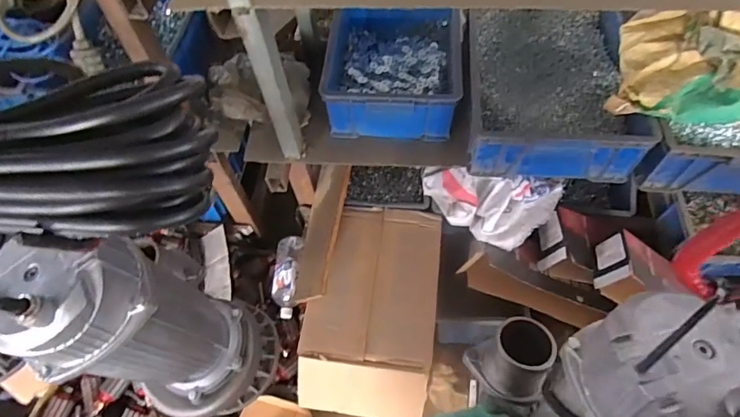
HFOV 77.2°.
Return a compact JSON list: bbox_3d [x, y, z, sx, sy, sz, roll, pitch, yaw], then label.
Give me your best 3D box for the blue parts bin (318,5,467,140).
[{"bbox_3d":[0.064,-0.365,1.121,0.305,0.153,0.416,5,59,6],"label":"blue parts bin"}]

